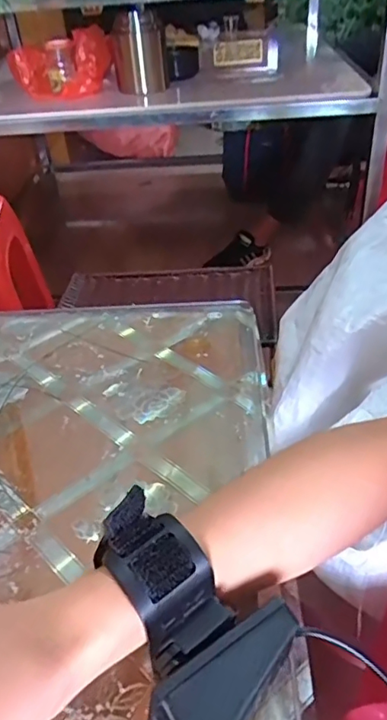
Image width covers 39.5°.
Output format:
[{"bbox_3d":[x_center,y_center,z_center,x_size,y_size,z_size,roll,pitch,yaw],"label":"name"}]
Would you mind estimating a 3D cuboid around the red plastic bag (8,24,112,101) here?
[{"bbox_3d":[-0.290,-0.640,1.162,0.210,0.122,0.078,12,40,19],"label":"red plastic bag"}]

